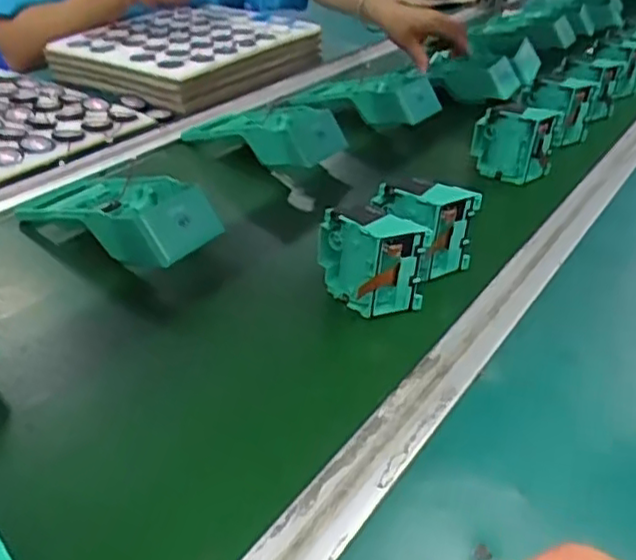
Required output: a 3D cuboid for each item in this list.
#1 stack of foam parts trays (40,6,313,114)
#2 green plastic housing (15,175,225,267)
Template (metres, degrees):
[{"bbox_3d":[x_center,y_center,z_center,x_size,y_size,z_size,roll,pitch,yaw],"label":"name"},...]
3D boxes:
[{"bbox_3d":[-0.170,-0.321,0.933,0.255,0.053,0.298,21,38,25],"label":"stack of foam parts trays"},{"bbox_3d":[-0.174,-0.061,0.580,0.192,0.054,0.089,19,37,23],"label":"green plastic housing"}]

